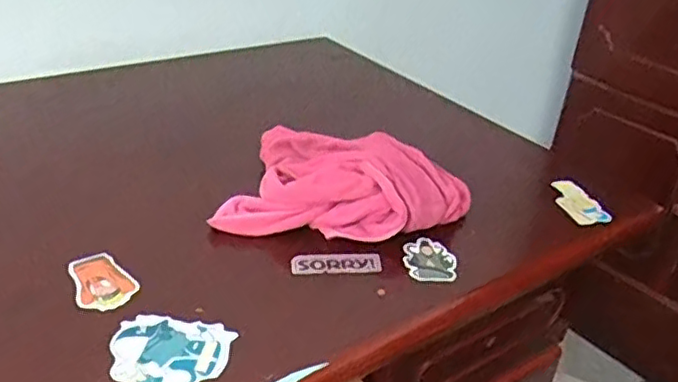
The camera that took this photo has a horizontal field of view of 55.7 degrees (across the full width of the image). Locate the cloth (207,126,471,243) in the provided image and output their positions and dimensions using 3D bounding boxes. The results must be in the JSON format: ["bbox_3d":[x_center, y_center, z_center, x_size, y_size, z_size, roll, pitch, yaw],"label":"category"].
[{"bbox_3d":[0.009,-0.008,0.585,0.211,0.060,0.156,13,31,12],"label":"cloth"}]

